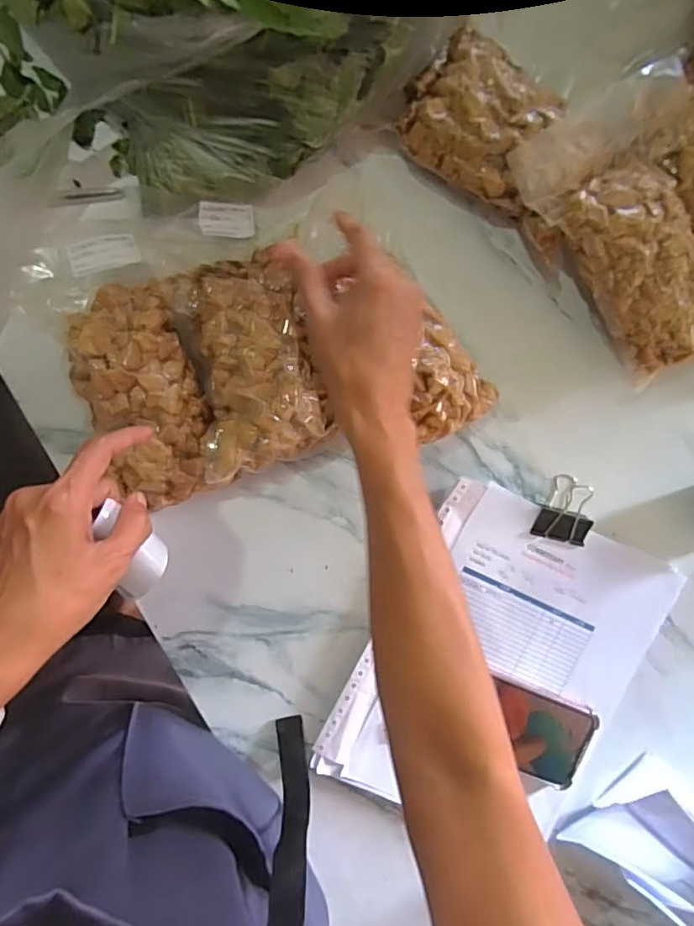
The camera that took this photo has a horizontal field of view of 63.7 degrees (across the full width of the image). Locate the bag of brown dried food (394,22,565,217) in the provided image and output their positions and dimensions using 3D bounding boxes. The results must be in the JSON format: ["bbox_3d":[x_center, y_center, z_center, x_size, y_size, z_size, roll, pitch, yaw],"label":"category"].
[{"bbox_3d":[0.106,-0.262,0.441,0.126,0.059,0.093,41,91,-8],"label":"bag of brown dried food"}]

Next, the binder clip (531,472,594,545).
[{"bbox_3d":[0.196,0.042,0.496,0.052,0.029,0.057,14,94,-6],"label":"binder clip"}]

